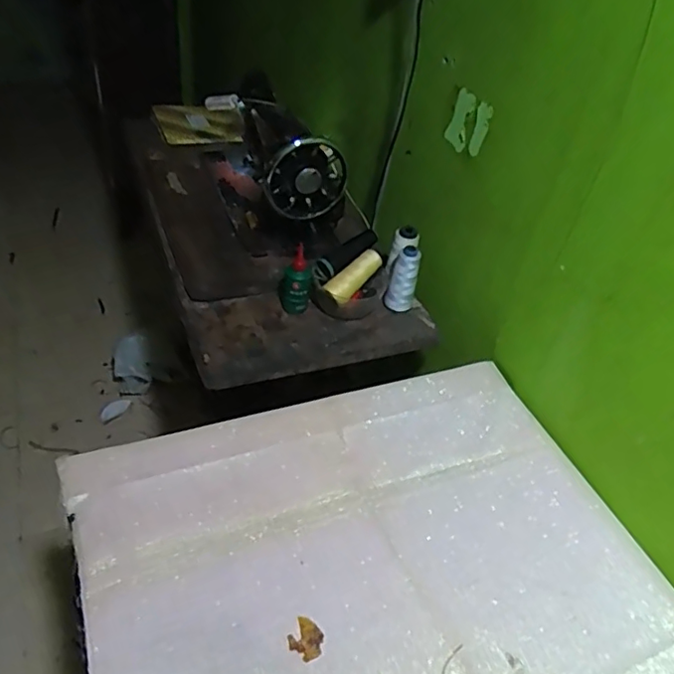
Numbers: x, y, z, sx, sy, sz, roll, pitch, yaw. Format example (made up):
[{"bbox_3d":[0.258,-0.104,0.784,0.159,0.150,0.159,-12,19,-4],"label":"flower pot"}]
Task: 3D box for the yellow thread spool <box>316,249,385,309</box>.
[{"bbox_3d":[0.023,-0.096,0.947,0.043,0.043,0.128,35,65,28],"label":"yellow thread spool"}]

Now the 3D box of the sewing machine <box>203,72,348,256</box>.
[{"bbox_3d":[-0.136,-0.334,1.097,0.155,0.218,0.403,-11,45,-19],"label":"sewing machine"}]

